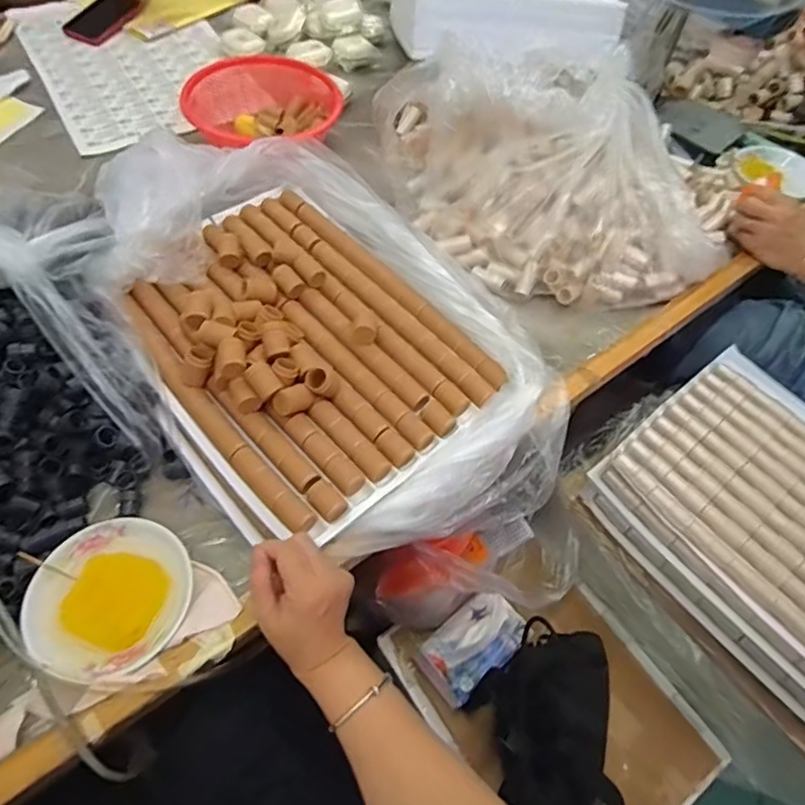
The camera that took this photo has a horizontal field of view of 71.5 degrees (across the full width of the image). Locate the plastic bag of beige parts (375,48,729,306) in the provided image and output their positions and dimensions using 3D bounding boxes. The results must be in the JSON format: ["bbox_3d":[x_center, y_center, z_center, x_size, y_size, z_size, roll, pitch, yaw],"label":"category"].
[{"bbox_3d":[0.175,-0.338,0.748,0.323,0.199,0.433,-15,59,-14],"label":"plastic bag of beige parts"}]

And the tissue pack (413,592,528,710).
[{"bbox_3d":[0.098,0.334,0.776,0.145,0.070,0.090,-36,66,-24],"label":"tissue pack"}]

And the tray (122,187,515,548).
[{"bbox_3d":[-0.122,-0.080,0.615,0.315,0.068,0.420,-35,65,-23],"label":"tray"}]

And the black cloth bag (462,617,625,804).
[{"bbox_3d":[0.193,0.421,0.709,0.190,0.146,0.226,2,57,-3],"label":"black cloth bag"}]

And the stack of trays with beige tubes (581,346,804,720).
[{"bbox_3d":[0.510,0.172,0.730,0.320,0.099,0.445,-34,65,-23],"label":"stack of trays with beige tubes"}]

